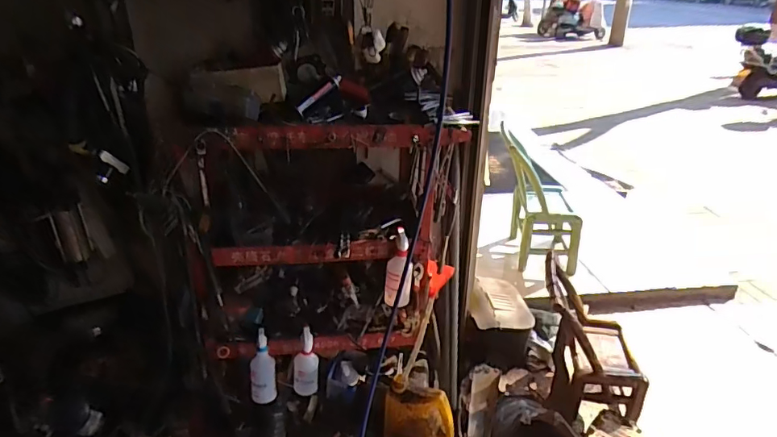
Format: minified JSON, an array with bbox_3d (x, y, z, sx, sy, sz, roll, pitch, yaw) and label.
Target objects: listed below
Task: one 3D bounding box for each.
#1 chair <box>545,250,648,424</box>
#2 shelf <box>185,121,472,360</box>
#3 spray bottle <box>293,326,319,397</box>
[{"bbox_3d":[0.697,0.418,1.749,0.329,0.460,0.385,3,27,4],"label":"chair"},{"bbox_3d":[-0.189,0.022,1.470,0.692,0.654,0.433,-4,27,-9],"label":"shelf"},{"bbox_3d":[-0.247,0.428,1.481,0.074,0.199,0.084,-4,27,-9],"label":"spray bottle"}]

